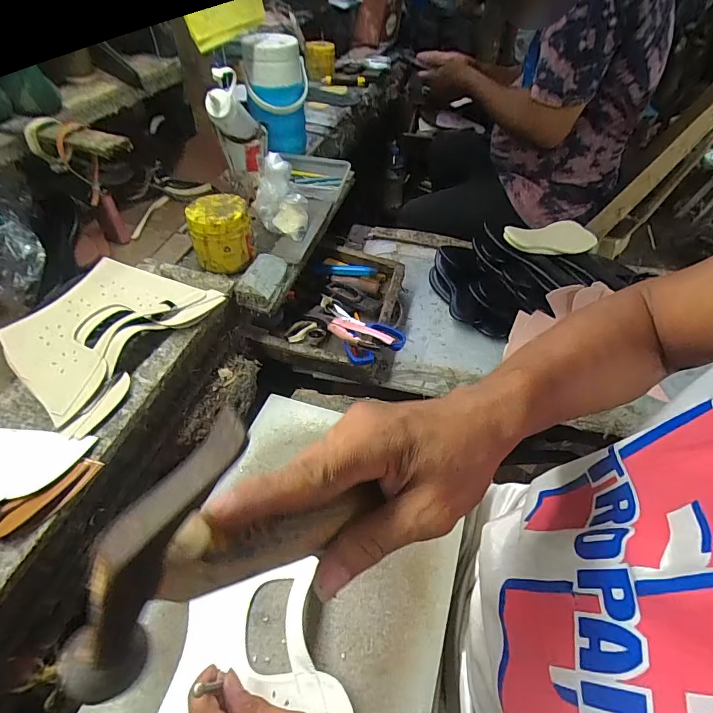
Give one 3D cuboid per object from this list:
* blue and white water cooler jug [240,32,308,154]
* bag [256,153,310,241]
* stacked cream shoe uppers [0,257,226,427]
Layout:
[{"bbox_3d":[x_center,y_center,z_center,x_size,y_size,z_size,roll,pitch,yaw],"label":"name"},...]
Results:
[{"bbox_3d":[-0.161,-0.532,0.847,0.119,0.209,0.104,-7,48,-10],"label":"blue and white water cooler jug"},{"bbox_3d":[-0.131,-0.274,0.718,0.089,0.120,0.081,-6,48,-9],"label":"bag"},{"bbox_3d":[-0.314,-0.044,0.514,0.155,0.035,0.231,25,51,18],"label":"stacked cream shoe uppers"}]

